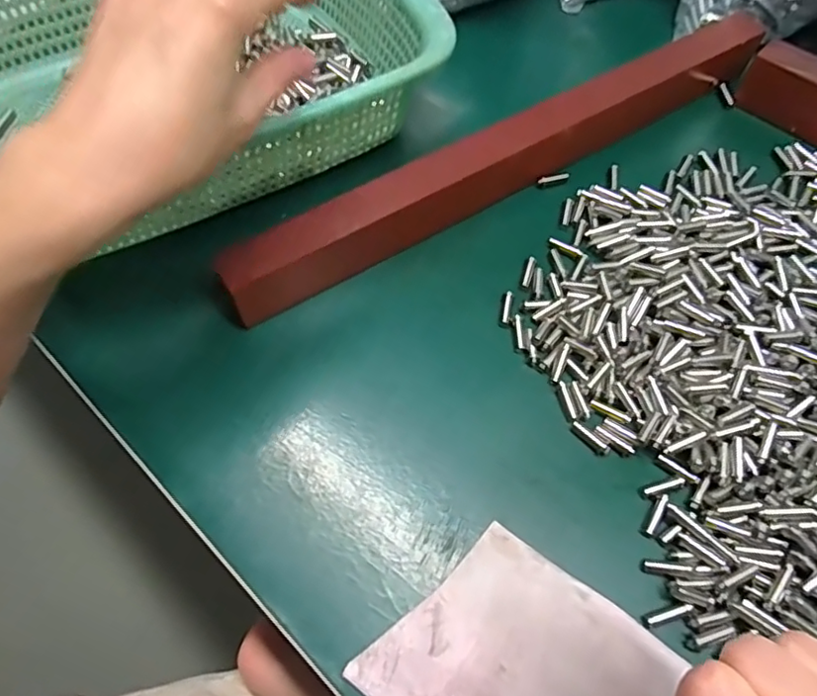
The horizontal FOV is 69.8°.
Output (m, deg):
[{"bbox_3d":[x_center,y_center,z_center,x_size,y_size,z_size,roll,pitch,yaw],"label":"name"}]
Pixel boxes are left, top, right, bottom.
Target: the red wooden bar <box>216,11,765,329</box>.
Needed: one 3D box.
[{"bbox_3d":[0.069,-0.123,0.361,0.389,0.034,0.032,-31,67,-15],"label":"red wooden bar"}]

